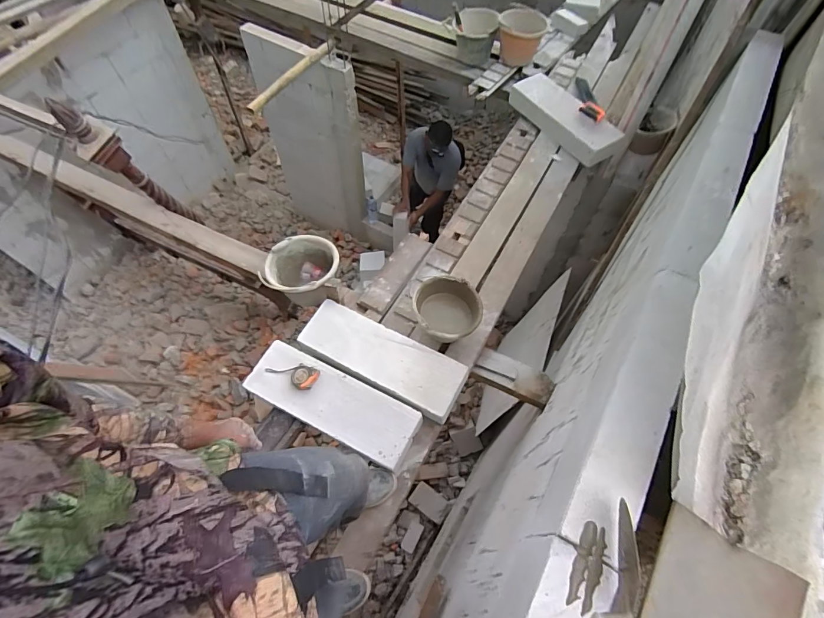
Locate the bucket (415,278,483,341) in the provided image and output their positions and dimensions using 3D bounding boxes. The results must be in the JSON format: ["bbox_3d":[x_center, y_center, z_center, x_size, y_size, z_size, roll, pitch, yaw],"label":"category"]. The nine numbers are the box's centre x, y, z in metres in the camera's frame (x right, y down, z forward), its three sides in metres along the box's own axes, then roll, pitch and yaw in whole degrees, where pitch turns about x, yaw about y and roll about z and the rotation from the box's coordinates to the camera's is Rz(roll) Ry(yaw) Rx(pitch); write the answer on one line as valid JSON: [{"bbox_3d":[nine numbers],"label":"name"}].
[{"bbox_3d":[0.127,0.011,1.474,0.228,0.154,0.236,1,59,-1],"label":"bucket"}]

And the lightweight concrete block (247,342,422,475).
[{"bbox_3d":[-0.276,0.309,1.366,0.606,0.079,0.204,25,62,13],"label":"lightweight concrete block"}]

